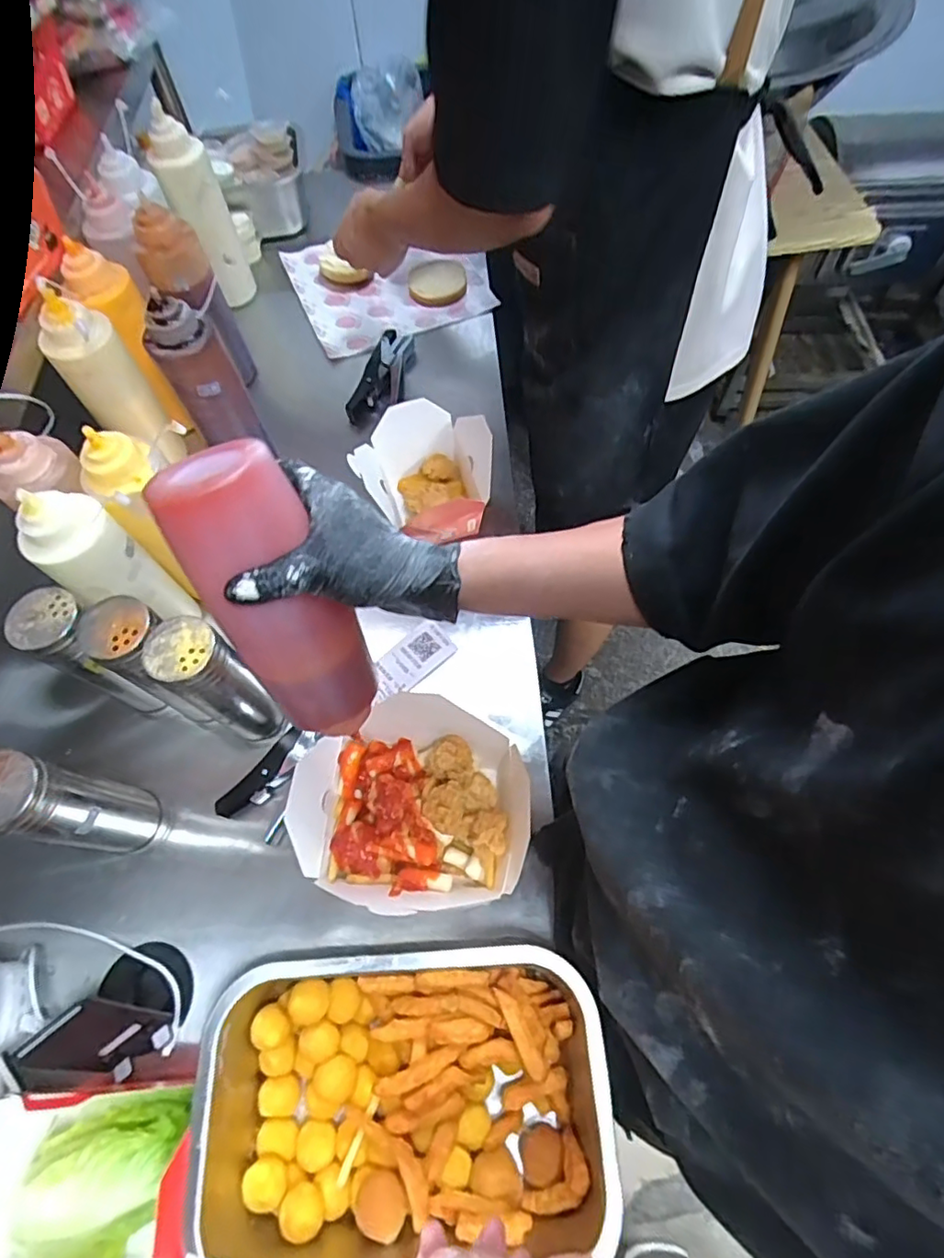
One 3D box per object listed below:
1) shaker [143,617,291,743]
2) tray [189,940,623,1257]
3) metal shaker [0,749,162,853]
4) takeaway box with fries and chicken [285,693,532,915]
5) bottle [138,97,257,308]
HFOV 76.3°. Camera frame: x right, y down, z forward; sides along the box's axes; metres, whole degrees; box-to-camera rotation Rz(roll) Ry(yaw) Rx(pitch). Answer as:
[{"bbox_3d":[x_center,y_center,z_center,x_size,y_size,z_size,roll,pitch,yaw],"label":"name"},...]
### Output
[{"bbox_3d":[-0.243,0.055,0.588,0.057,0.187,0.056,-1,64,2],"label":"shaker"},{"bbox_3d":[-0.055,0.373,0.489,0.303,0.091,0.192,-4,64,0],"label":"tray"},{"bbox_3d":[-0.362,0.164,0.549,0.055,0.199,0.064,11,65,7],"label":"metal shaker"},{"bbox_3d":[-0.057,0.169,0.573,0.214,0.129,0.171,-1,64,2],"label":"takeaway box with fries and chicken"},{"bbox_3d":[-0.407,-0.627,0.912,0.078,0.237,0.075,-21,65,-8],"label":"bottle"}]

